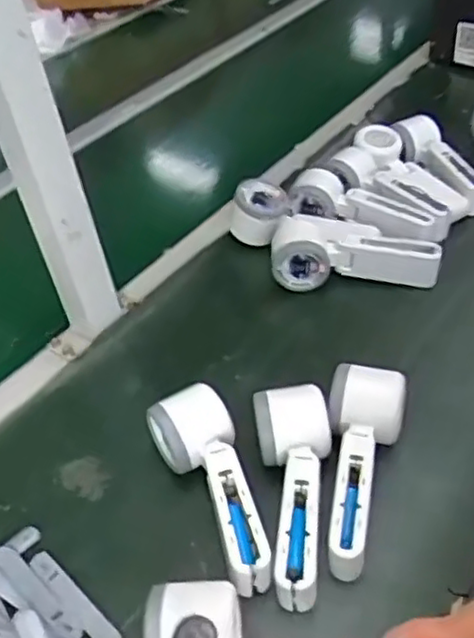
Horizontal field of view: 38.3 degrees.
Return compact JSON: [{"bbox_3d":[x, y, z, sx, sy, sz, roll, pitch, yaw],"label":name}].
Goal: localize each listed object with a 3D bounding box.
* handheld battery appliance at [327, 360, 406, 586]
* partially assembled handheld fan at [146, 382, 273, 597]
[{"bbox_3d":[0.092,0.108,0.508,0.059,0.047,0.166,4,42,14],"label":"handheld battery appliance"},{"bbox_3d":[-0.012,0.122,0.513,0.056,0.055,0.157,-24,43,-17],"label":"partially assembled handheld fan"}]

